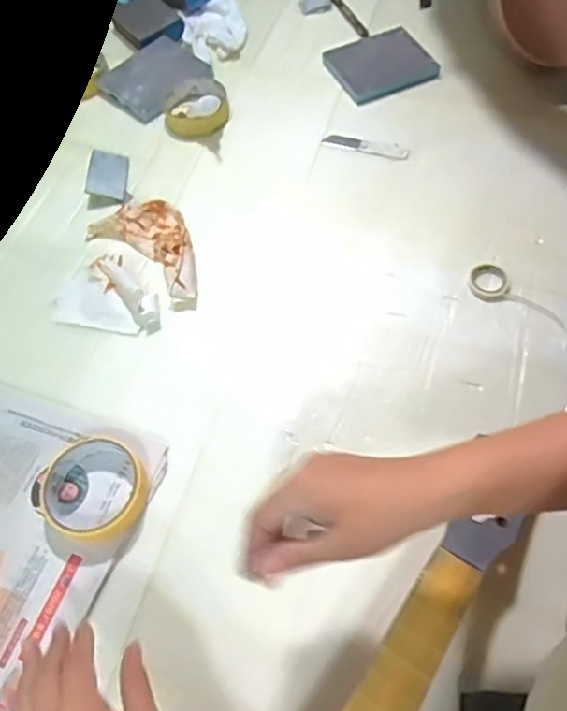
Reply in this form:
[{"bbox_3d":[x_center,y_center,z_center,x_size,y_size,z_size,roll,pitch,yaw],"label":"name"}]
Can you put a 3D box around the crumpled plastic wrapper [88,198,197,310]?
[{"bbox_3d":[-0.130,-0.121,0.636,0.158,0.016,0.087,39,69,20],"label":"crumpled plastic wrapper"}]

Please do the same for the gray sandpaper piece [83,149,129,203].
[{"bbox_3d":[-0.206,-0.214,0.697,0.044,0.004,0.071,7,61,-14],"label":"gray sandpaper piece"}]

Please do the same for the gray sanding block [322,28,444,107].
[{"bbox_3d":[0.125,-0.378,0.770,0.121,0.015,0.118,-23,63,-11],"label":"gray sanding block"}]

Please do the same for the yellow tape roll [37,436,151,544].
[{"bbox_3d":[-0.162,0.112,0.506,0.098,0.031,0.086,33,67,18],"label":"yellow tape roll"}]

